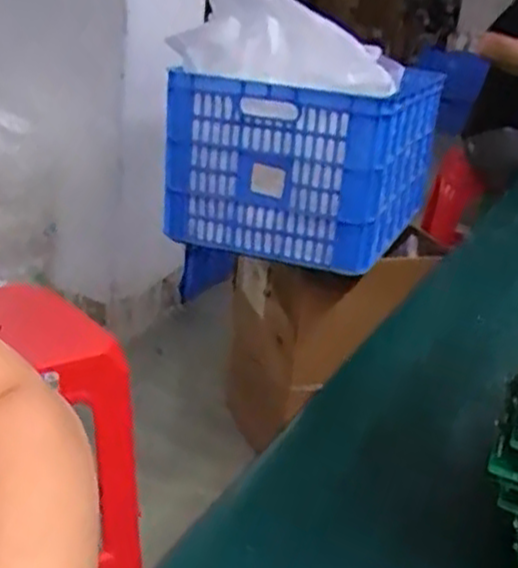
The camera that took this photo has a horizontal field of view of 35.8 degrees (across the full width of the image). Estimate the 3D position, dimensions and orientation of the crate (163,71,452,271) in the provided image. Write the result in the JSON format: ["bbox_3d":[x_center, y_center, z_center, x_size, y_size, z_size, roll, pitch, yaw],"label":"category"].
[{"bbox_3d":[0.101,-0.259,1.599,0.434,0.310,0.486,14,22,18],"label":"crate"}]

